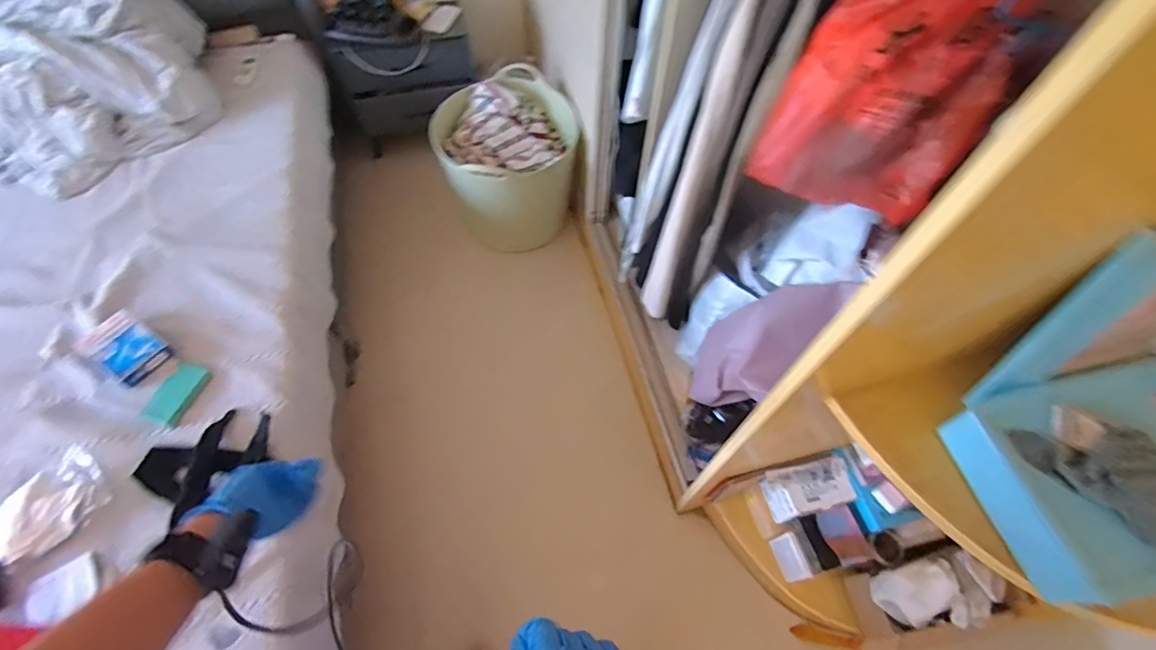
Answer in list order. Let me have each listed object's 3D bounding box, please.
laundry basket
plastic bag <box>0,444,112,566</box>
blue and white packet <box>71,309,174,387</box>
[{"bbox_3d":[-0.223,-0.541,1.733,0.440,0.379,0.412,1,59,-1],"label":"laundry basket"},{"bbox_3d":[-0.920,0.311,0.895,0.137,0.031,0.166,38,65,19],"label":"plastic bag"},{"bbox_3d":[-0.924,0.048,1.053,0.170,0.024,0.106,31,63,15],"label":"blue and white packet"}]

